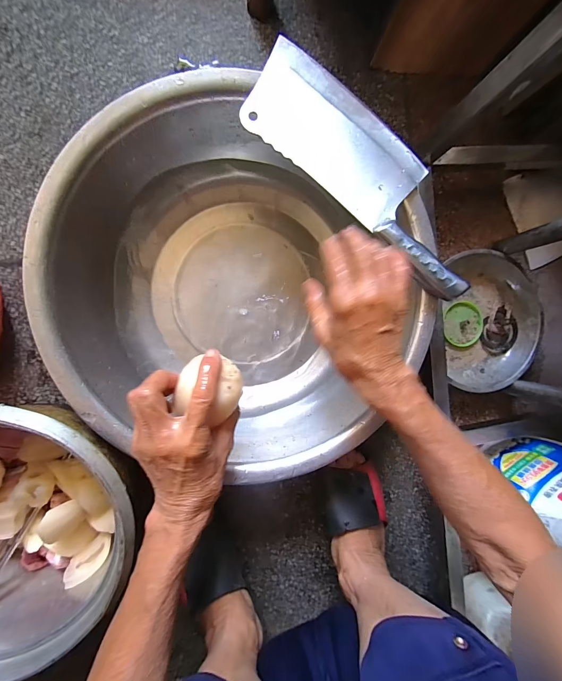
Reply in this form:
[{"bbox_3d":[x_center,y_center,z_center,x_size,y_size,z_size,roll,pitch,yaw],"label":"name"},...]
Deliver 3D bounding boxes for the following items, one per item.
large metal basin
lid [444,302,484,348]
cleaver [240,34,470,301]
[{"bbox_3d":[-0.062,-0.063,0.389,0.383,0.130,0.378,0,92,-8],"label":"large metal basin"},{"bbox_3d":[0.294,-0.027,0.502,0.065,0.009,0.070,0,92,-8],"label":"lid"},{"bbox_3d":[0.100,-0.181,0.337,0.308,0.021,0.103,38,87,-8],"label":"cleaver"}]

